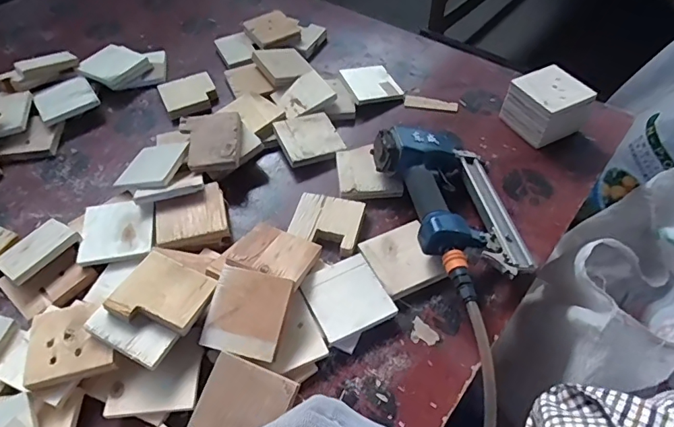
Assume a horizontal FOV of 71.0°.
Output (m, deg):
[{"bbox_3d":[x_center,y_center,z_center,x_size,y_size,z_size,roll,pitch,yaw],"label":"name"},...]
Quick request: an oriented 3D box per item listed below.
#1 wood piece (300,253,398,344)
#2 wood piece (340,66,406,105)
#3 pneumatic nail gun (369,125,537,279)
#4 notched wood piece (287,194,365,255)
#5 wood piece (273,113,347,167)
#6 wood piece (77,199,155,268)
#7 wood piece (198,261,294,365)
[{"bbox_3d":[0.012,0.099,0.565,0.087,0.008,0.092,-22,54,-16],"label":"wood piece"},{"bbox_3d":[0.061,-0.225,0.823,0.089,0.014,0.099,-13,54,-16],"label":"wood piece"},{"bbox_3d":[0.158,-0.019,0.626,0.154,0.080,0.240,-14,52,-10],"label":"pneumatic nail gun"},{"bbox_3d":[-0.013,0.009,0.637,0.093,0.017,0.077,12,52,10],"label":"notched wood piece"},{"bbox_3d":[-0.042,-0.118,0.736,0.091,0.021,0.091,-19,53,-14],"label":"wood piece"},{"bbox_3d":[-0.288,0.021,0.618,0.094,0.006,0.088,-9,56,-4],"label":"wood piece"},{"bbox_3d":[-0.099,0.107,0.519,0.086,0.014,0.091,12,73,13],"label":"wood piece"}]

